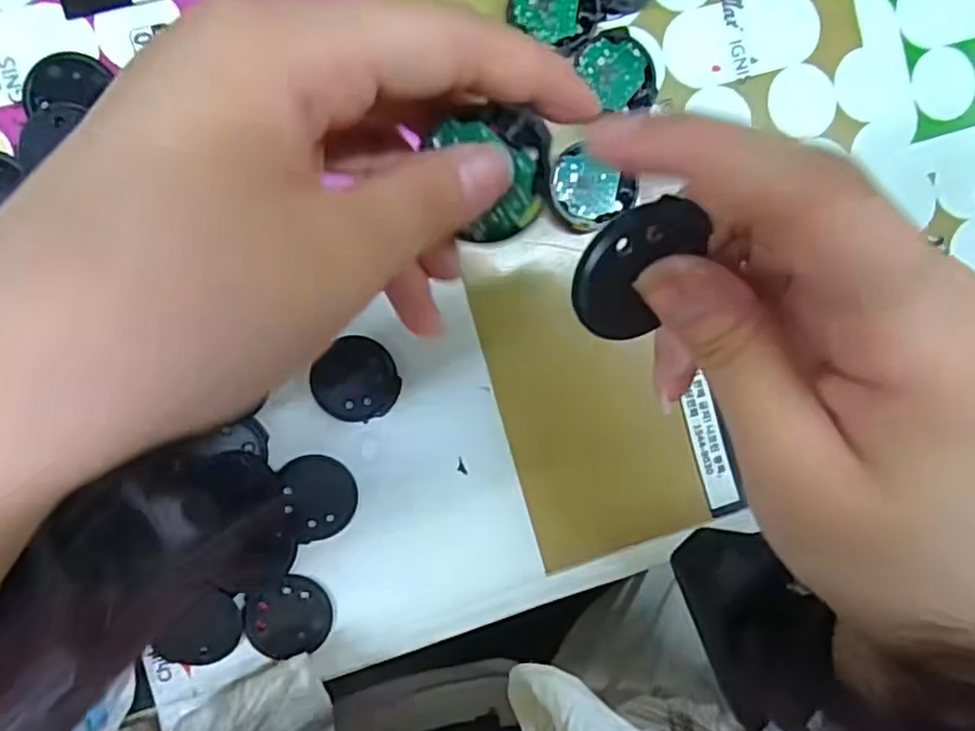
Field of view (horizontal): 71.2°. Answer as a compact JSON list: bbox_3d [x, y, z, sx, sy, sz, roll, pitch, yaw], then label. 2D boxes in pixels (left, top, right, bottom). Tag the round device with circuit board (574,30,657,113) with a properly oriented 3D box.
[{"bbox_3d":[0.046,-0.103,0.242,0.024,0.012,0.028,-37,98,-4],"label":"round device with circuit board"}]

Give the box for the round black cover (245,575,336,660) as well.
[{"bbox_3d":[-0.069,0.089,0.238,0.029,0.005,0.025,-29,97,-5],"label":"round black cover"}]

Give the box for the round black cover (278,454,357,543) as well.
[{"bbox_3d":[-0.059,0.046,0.238,0.026,0.004,0.029,-2,94,-8],"label":"round black cover"}]

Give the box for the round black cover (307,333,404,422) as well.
[{"bbox_3d":[-0.045,0.006,0.238,0.029,0.004,0.027,0,93,-8],"label":"round black cover"}]

